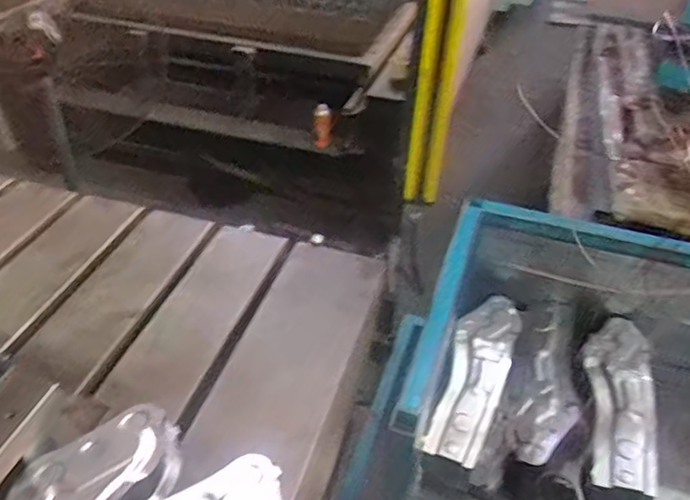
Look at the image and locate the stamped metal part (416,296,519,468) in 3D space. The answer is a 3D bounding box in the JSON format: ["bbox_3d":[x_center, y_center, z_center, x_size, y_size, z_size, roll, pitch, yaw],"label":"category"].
[{"bbox_3d":[0.276,0.256,1.270,0.126,0.051,0.422,17,41,16],"label":"stamped metal part"}]

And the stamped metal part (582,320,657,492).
[{"bbox_3d":[0.555,0.294,1.217,0.132,0.042,0.432,16,41,15],"label":"stamped metal part"}]

